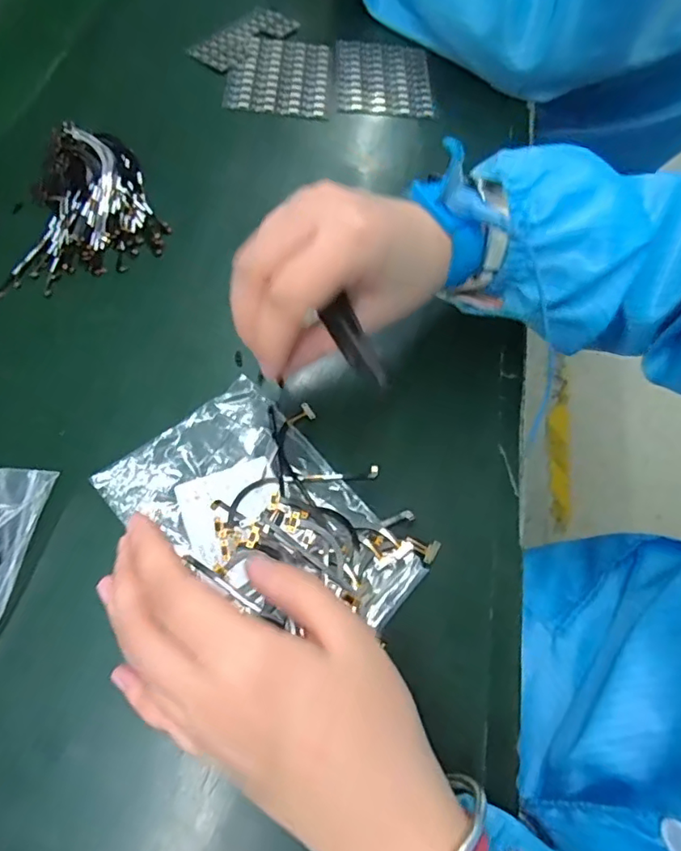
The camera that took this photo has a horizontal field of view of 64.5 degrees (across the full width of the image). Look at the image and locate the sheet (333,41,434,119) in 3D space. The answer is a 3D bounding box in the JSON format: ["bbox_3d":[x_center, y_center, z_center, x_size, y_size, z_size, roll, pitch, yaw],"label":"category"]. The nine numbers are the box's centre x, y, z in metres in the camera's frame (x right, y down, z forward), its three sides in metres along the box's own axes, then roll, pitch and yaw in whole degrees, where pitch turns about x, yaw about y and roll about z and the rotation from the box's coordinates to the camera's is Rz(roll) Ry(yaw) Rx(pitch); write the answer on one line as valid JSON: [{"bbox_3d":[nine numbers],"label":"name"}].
[{"bbox_3d":[0.037,-0.297,0.460,0.079,0.013,0.094,1,61,-3],"label":"sheet"}]

